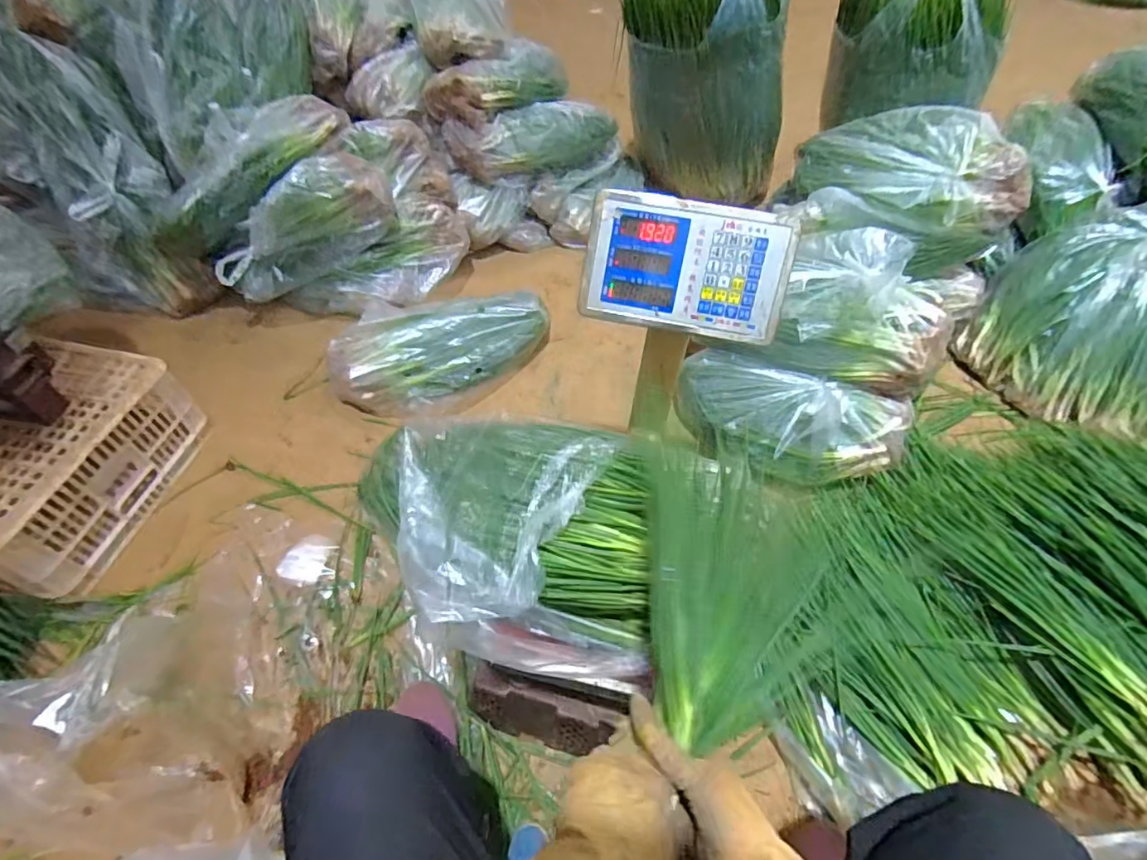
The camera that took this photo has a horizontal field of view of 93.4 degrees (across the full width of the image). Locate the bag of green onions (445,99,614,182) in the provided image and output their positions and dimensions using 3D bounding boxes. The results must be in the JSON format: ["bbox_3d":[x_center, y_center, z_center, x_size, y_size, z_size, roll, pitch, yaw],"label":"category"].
[{"bbox_3d":[-0.083,-0.740,1.366,0.462,0.123,0.124,-16,54,-13],"label":"bag of green onions"}]

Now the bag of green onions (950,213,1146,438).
[{"bbox_3d":[1.069,-0.211,1.076,0.424,0.294,0.303,39,61,25],"label":"bag of green onions"}]

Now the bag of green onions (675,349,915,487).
[{"bbox_3d":[0.391,-0.024,0.998,0.412,0.131,0.197,20,55,13],"label":"bag of green onions"}]

